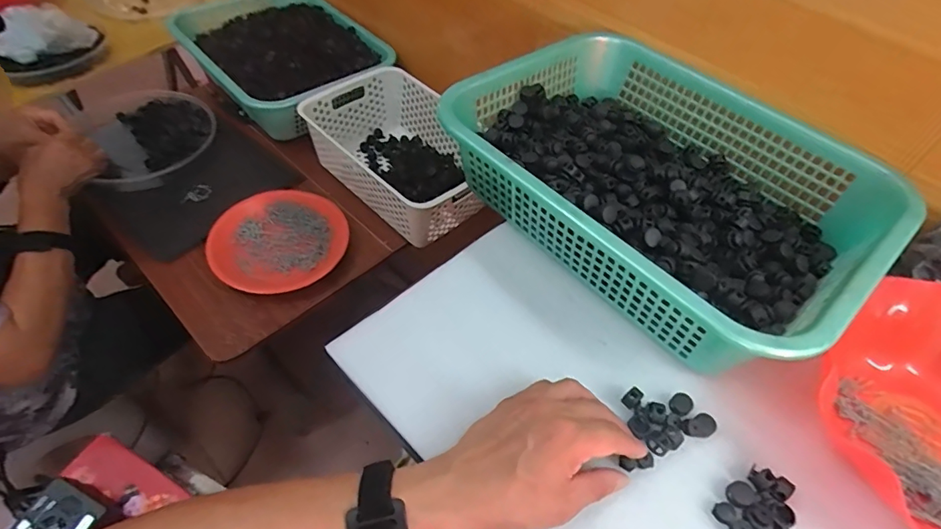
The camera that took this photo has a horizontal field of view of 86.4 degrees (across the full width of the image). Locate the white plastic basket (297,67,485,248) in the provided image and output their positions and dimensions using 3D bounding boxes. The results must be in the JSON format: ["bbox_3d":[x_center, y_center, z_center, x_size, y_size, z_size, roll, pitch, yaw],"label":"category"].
[{"bbox_3d":[-0.098,-0.197,0.831,0.321,0.098,0.233,39,59,24],"label":"white plastic basket"}]

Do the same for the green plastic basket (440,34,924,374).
[{"bbox_3d":[0.188,-0.090,0.499,0.295,0.085,0.385,-35,62,-27],"label":"green plastic basket"}]

